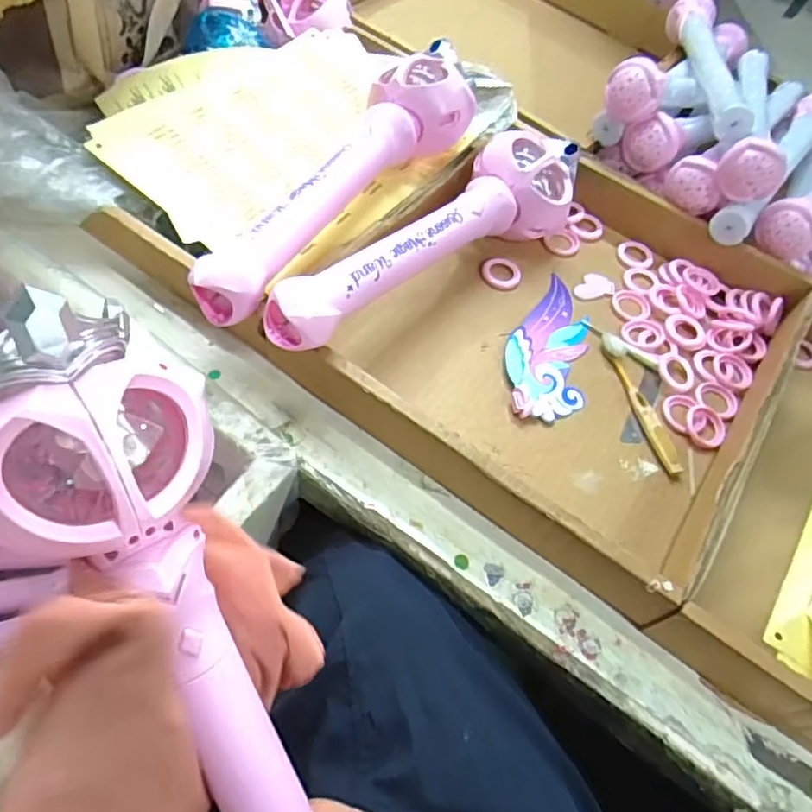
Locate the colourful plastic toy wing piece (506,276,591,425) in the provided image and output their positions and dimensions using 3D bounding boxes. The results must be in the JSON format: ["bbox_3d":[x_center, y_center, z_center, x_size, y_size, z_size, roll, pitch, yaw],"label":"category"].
[{"bbox_3d":[0.127,-0.057,0.548,0.068,0.018,0.164,15,57,1],"label":"colourful plastic toy wing piece"}]

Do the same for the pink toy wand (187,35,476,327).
[{"bbox_3d":[-0.053,-0.196,0.530,0.087,0.075,0.359,34,59,12],"label":"pink toy wand"}]

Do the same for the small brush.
[{"bbox_3d":[0.200,-0.007,0.529,0.020,0.010,0.142,-6,59,-12],"label":"small brush"}]

